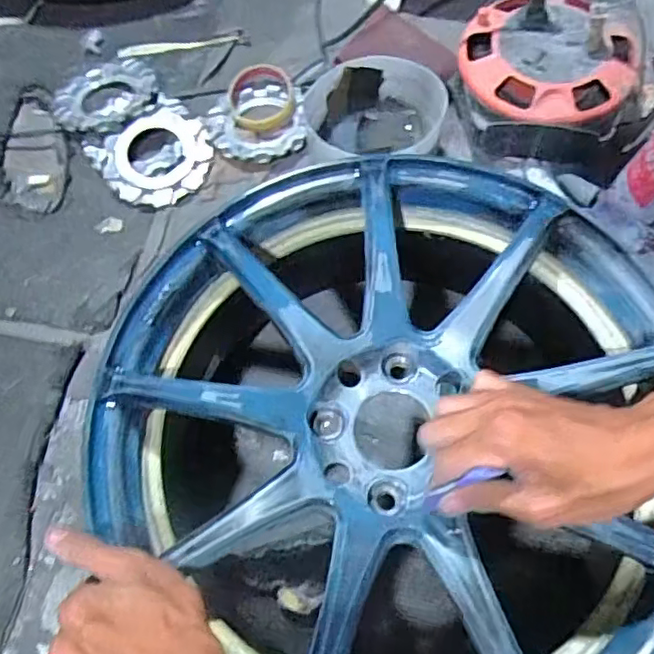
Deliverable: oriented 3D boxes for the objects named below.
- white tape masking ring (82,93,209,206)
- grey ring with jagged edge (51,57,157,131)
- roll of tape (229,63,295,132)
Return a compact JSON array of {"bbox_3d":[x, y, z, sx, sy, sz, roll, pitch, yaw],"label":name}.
[{"bbox_3d":[-0.217,-0.222,0.771,0.139,0.022,0.143,-1,68,1],"label":"white tape masking ring"},{"bbox_3d":[-0.297,-0.313,0.809,0.135,0.032,0.129,-1,68,1],"label":"grey ring with jagged edge"},{"bbox_3d":[-0.085,-0.303,0.795,0.084,0.028,0.090,-1,68,1],"label":"roll of tape"}]

